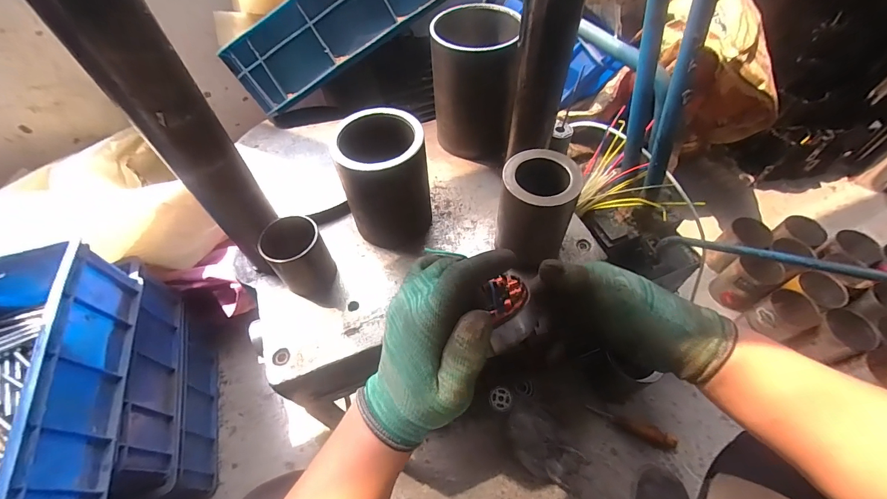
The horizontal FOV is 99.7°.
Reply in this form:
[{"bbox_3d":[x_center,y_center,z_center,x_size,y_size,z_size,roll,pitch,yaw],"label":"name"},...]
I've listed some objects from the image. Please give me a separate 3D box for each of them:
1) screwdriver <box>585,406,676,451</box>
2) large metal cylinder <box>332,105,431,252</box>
[{"bbox_3d":[0.392,0.365,0.785,0.170,0.033,0.040,18,58,15],"label":"screwdriver"},{"bbox_3d":[-0.076,-0.089,0.501,0.109,0.154,0.113,-1,55,2],"label":"large metal cylinder"}]

